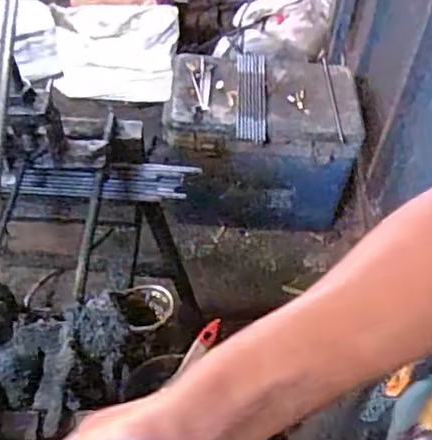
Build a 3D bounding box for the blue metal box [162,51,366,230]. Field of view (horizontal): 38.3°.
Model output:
[{"bbox_3d":[0.122,-0.213,1.749,0.531,0.358,0.333,-4,49,-6],"label":"blue metal box"}]

